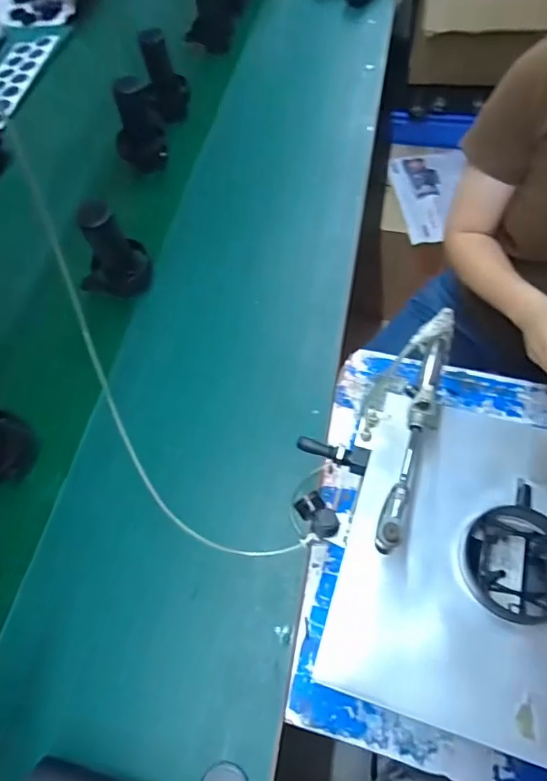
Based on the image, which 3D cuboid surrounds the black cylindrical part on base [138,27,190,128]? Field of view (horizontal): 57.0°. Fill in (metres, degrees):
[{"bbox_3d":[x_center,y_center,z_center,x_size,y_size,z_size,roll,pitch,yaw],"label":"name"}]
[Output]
[{"bbox_3d":[-0.229,-0.664,1.085,0.080,0.207,0.078,-2,59,3],"label":"black cylindrical part on base"}]

